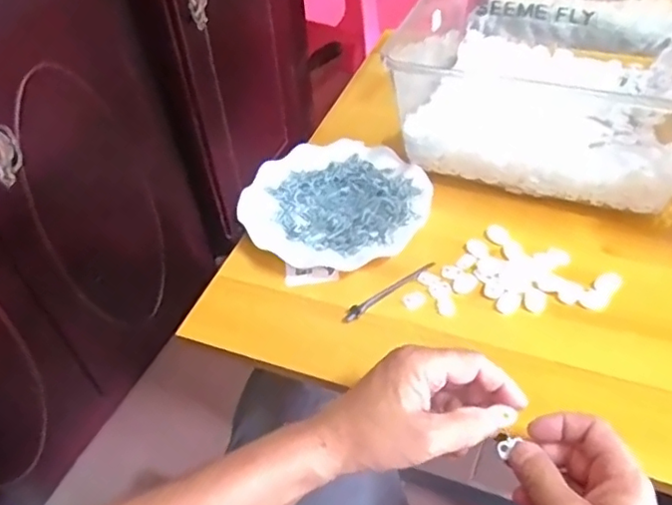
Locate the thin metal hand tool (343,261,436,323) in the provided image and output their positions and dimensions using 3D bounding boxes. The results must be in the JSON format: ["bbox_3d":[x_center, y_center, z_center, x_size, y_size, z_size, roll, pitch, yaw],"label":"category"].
[{"bbox_3d":[0.049,0.034,0.543,0.103,0.006,0.009,-31,51,-23],"label":"thin metal hand tool"}]

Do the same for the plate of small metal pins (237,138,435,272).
[{"bbox_3d":[0.003,-0.057,0.628,0.183,0.022,0.179,-2,46,2],"label":"plate of small metal pins"}]

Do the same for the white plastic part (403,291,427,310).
[{"bbox_3d":[0.070,0.041,0.538,0.021,0.004,0.017,-23,48,-17],"label":"white plastic part"}]

